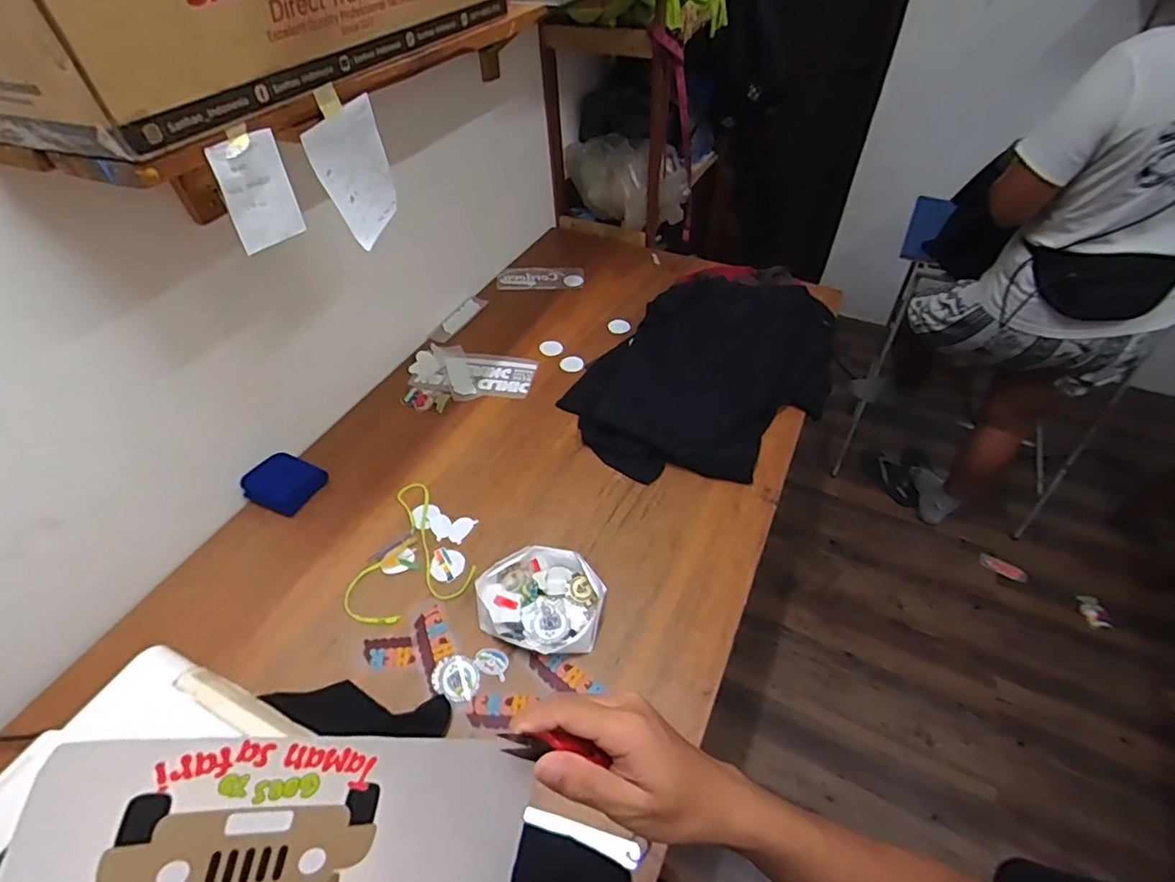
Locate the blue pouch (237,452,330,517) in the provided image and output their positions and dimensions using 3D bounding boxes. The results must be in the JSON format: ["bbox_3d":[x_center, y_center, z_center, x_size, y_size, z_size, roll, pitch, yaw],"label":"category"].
[{"bbox_3d":[-0.570,0.079,1.053,0.122,0.038,0.114,20,52,18],"label":"blue pouch"}]

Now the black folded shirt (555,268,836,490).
[{"bbox_3d":[0.275,-0.176,1.191,0.418,0.131,0.661,35,58,28],"label":"black folded shirt"}]

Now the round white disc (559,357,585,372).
[{"bbox_3d":[-0.035,-0.179,1.298,0.060,0.005,0.041,12,62,17],"label":"round white disc"}]

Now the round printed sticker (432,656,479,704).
[{"bbox_3d":[-0.193,0.349,0.822,0.072,0.004,0.059,30,60,21],"label":"round printed sticker"}]

